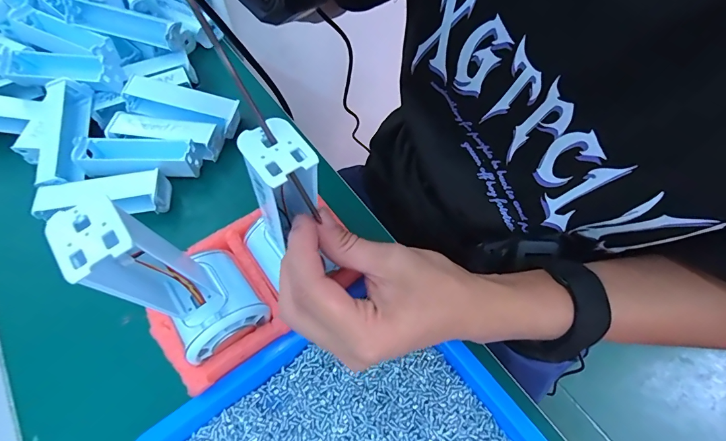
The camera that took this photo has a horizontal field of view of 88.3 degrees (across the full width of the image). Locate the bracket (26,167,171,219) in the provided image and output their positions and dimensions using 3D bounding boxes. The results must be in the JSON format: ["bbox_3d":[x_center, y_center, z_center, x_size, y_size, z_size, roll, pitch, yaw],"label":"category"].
[{"bbox_3d":[-0.227,-0.020,0.328,0.101,0.025,0.036,-10,61,-5],"label":"bracket"}]

